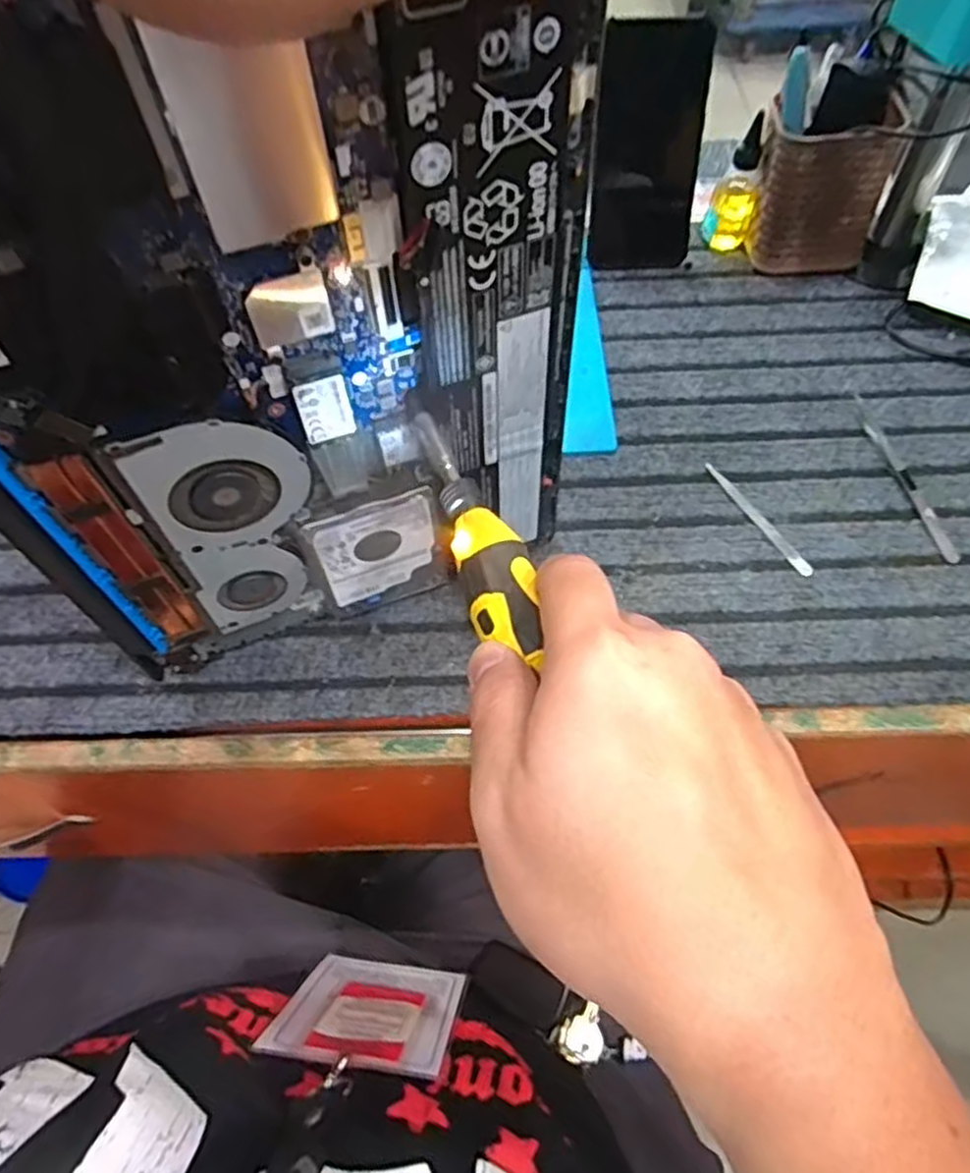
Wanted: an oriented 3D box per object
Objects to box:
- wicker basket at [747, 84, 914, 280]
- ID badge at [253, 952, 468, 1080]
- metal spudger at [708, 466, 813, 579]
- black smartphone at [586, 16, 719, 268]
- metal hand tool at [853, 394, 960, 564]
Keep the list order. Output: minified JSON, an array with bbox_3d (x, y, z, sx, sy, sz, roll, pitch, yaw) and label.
[{"bbox_3d":[0.254,-0.301,0.572,0.092,0.107,0.071,11,59,10],"label":"wicker basket"},{"bbox_3d":[-0.062,0.237,0.424,0.092,0.130,0.004,6,83,6],"label":"ID badge"},{"bbox_3d":[0.174,-0.045,0.479,0.009,0.004,0.099,-27,61,-13],"label":"metal spudger"},{"bbox_3d":[0.122,-0.324,0.562,0.080,0.161,0.008,1,44,4],"label":"black smartphone"},{"bbox_3d":[0.271,-0.074,0.488,0.010,0.004,0.137,-11,58,-4],"label":"metal hand tool"}]

